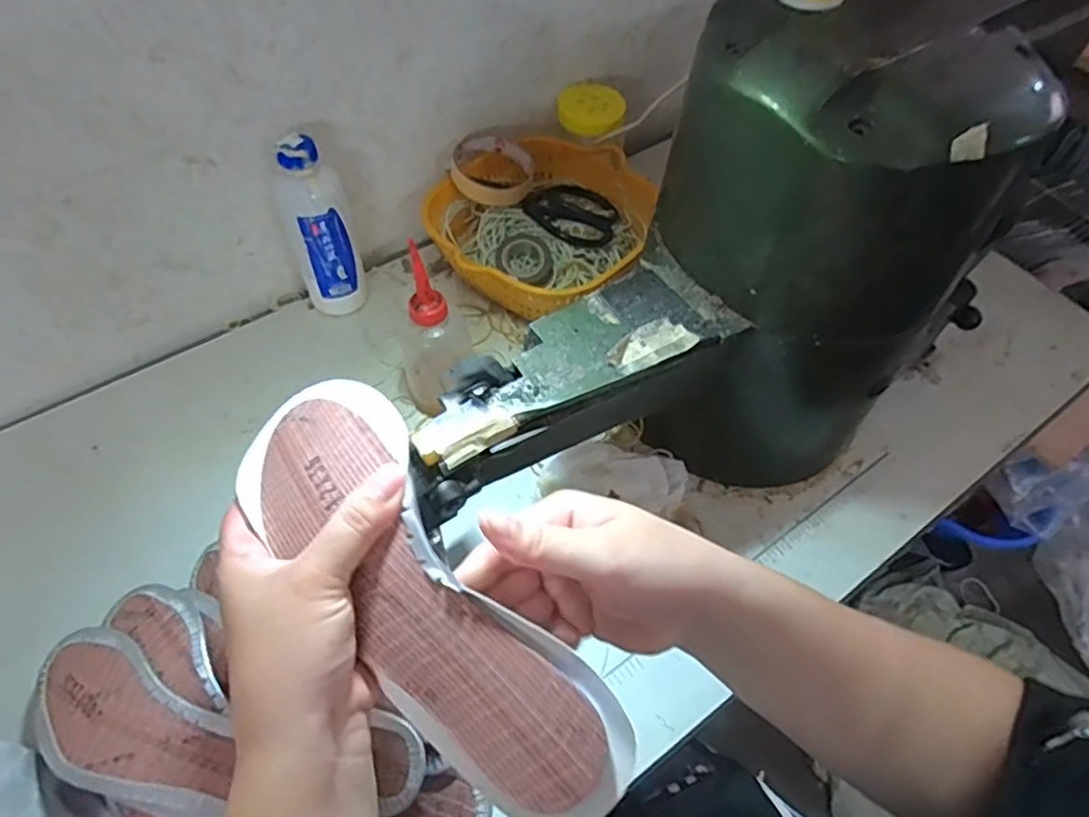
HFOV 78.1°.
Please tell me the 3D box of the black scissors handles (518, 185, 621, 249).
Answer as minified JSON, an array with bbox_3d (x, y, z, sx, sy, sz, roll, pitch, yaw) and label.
[{"bbox_3d":[0.030,-0.202,0.705,0.091,0.017,0.091,35,52,4],"label":"black scissors handles"}]

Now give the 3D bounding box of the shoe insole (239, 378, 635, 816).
[{"bbox_3d":[-0.059,0.080,0.310,0.081,0.028,0.240,-44,73,0],"label":"shoe insole"}]

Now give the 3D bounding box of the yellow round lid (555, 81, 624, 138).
[{"bbox_3d":[0.049,-0.325,0.719,0.076,0.021,0.064,36,77,20],"label":"yellow round lid"}]

